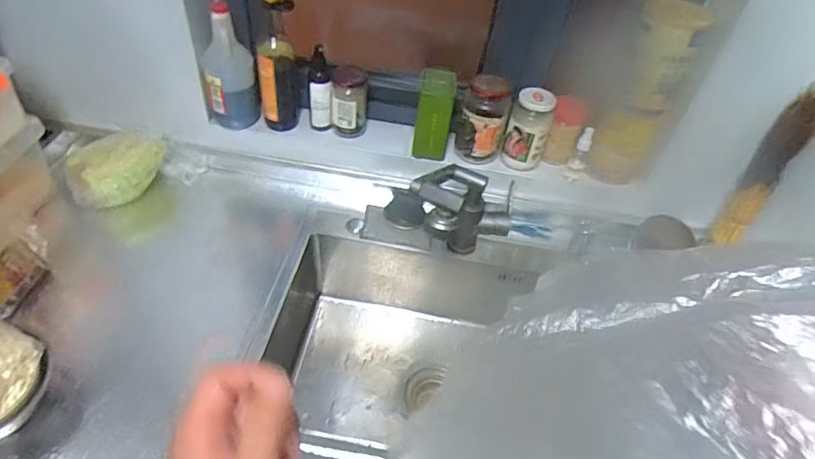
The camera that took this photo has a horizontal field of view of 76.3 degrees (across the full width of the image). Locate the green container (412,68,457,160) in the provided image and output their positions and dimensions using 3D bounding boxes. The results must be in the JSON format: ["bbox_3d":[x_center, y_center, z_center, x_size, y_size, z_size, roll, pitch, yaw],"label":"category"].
[{"bbox_3d":[0.051,-0.209,0.944,0.069,0.155,0.082,8,46,1],"label":"green container"}]

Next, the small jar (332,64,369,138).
[{"bbox_3d":[-0.106,-0.234,0.974,0.064,0.132,0.060,4,46,-4],"label":"small jar"}]

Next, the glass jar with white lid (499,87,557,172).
[{"bbox_3d":[0.219,-0.178,0.943,0.072,0.133,0.078,4,46,-4],"label":"glass jar with white lid"}]

